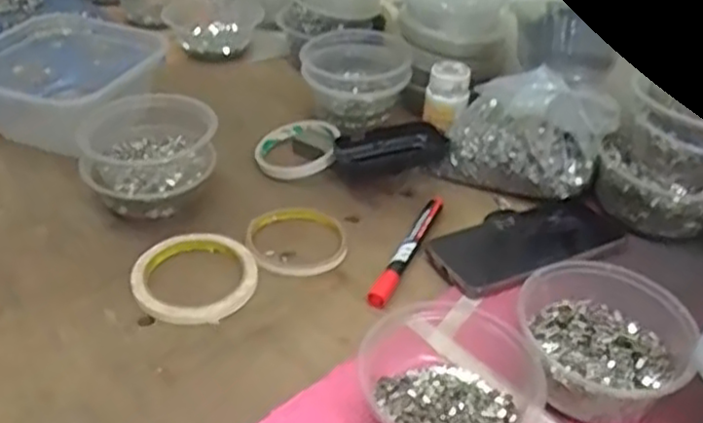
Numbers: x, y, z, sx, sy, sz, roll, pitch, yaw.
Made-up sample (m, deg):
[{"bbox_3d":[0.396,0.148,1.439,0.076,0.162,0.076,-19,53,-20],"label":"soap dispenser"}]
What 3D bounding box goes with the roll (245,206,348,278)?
[{"bbox_3d":[-0.048,0.024,0.618,0.084,0.009,0.091,0,38,0],"label":"roll"}]

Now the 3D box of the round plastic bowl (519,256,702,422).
[{"bbox_3d":[0.168,0.091,0.482,0.107,0.059,0.108,0,38,0],"label":"round plastic bowl"}]

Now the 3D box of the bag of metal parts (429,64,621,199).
[{"bbox_3d":[0.162,-0.075,0.658,0.145,0.114,0.067,21,42,25],"label":"bag of metal parts"}]

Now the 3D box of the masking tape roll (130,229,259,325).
[{"bbox_3d":[-0.126,0.050,0.575,0.096,0.009,0.105,0,38,0],"label":"masking tape roll"}]

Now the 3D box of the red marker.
[{"bbox_3d":[0.050,0.030,0.609,0.015,0.011,0.153,16,40,19],"label":"red marker"}]

